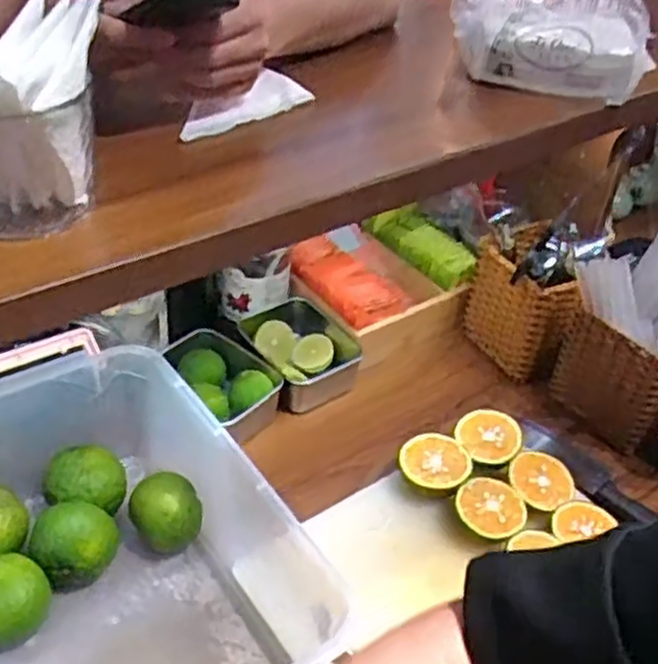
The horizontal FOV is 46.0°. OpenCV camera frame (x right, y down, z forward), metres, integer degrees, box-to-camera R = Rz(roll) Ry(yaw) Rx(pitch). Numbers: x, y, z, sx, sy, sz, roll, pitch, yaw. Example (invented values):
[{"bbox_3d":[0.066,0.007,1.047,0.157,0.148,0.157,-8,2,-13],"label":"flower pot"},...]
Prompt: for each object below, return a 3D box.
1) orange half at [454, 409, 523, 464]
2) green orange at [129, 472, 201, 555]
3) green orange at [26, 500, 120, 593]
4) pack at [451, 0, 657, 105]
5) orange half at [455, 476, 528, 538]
[{"bbox_3d":[0.168,0.119,0.830,0.066,0.035,0.072,4,40,-3],"label":"orange half"},{"bbox_3d":[-0.152,0.172,0.725,0.055,0.069,0.060,4,40,-3],"label":"green orange"},{"bbox_3d":[-0.221,0.191,0.683,0.061,0.067,0.067,4,40,-3],"label":"green orange"},{"bbox_3d":[0.224,-0.305,0.791,0.194,0.082,0.117,11,40,6],"label":"pack"},{"bbox_3d":[0.157,0.174,0.757,0.068,0.028,0.064,15,40,10],"label":"orange half"}]

